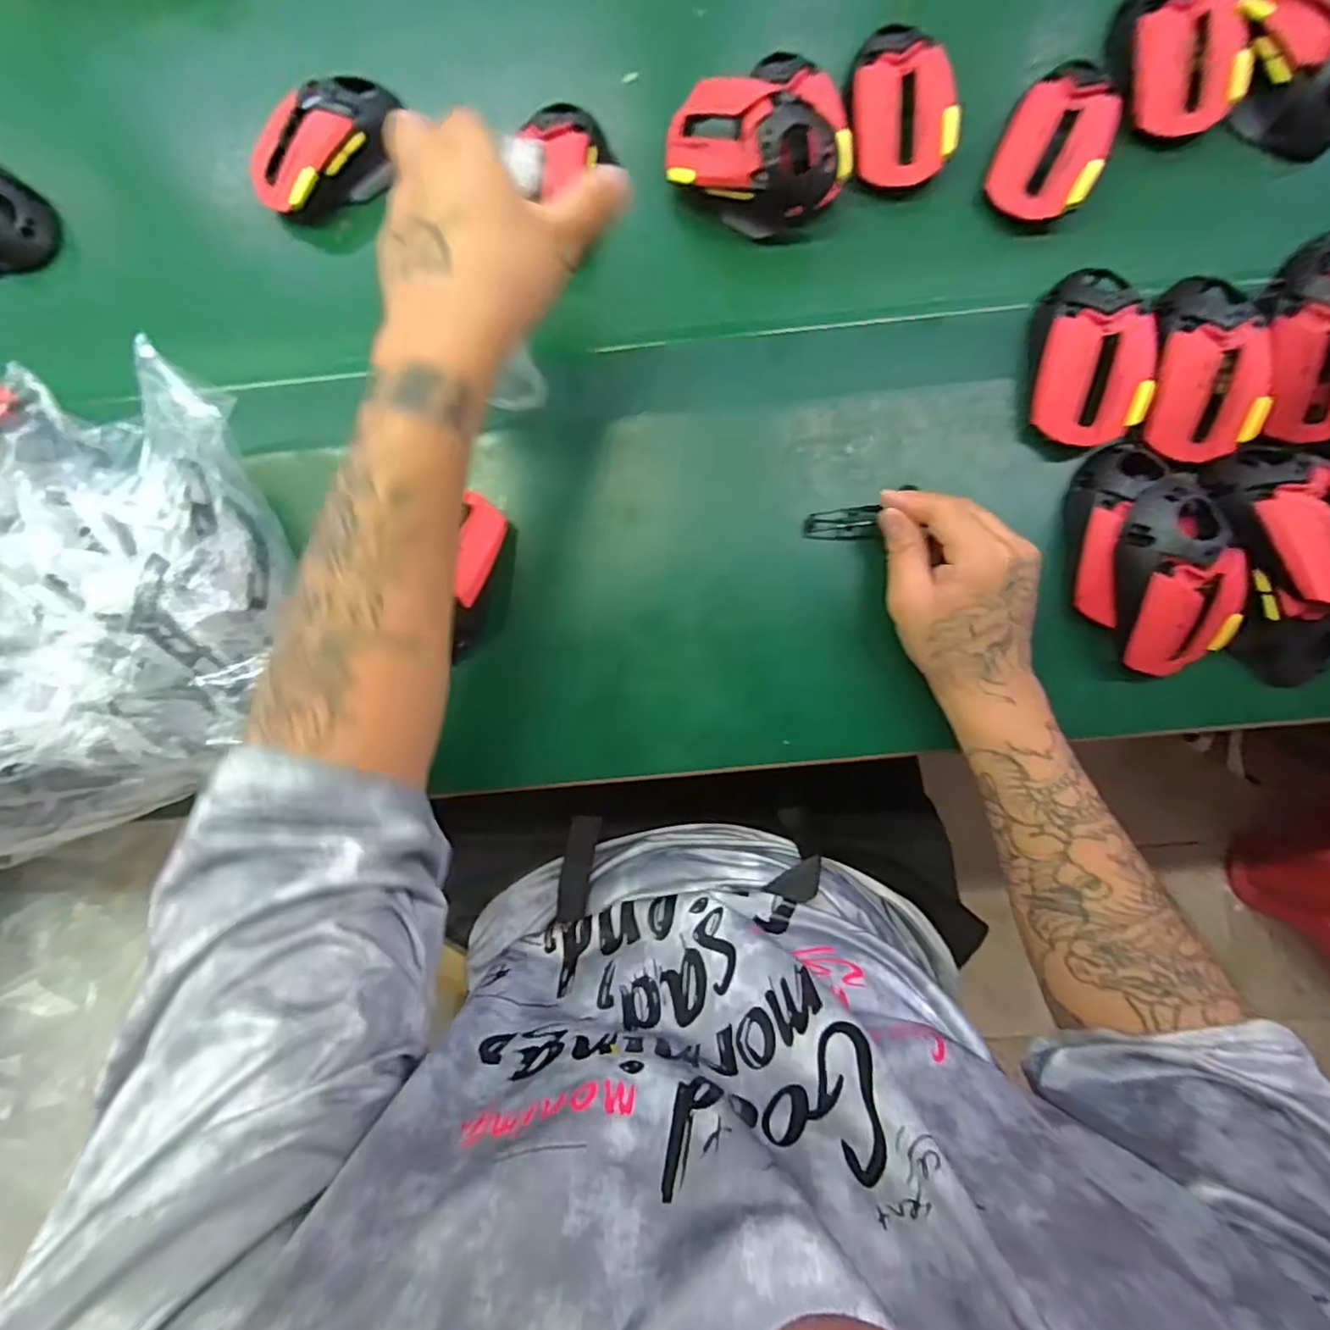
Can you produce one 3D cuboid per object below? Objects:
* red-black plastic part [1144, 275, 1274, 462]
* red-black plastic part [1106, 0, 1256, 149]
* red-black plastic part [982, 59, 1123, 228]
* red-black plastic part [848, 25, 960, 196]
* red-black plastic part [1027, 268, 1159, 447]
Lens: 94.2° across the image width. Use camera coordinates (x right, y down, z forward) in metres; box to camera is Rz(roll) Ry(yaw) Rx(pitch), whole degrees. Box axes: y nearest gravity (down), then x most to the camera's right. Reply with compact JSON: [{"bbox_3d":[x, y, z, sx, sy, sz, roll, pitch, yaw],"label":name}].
[{"bbox_3d":[0.346,-0.193,0.402,0.065,0.044,0.116,-4,86,1],"label":"red-black plastic part"},{"bbox_3d":[0.347,-0.408,0.419,0.074,0.043,0.093,-2,86,1],"label":"red-black plastic part"},{"bbox_3d":[0.262,-0.352,0.419,0.065,0.043,0.090,26,87,3],"label":"red-black plastic part"},{"bbox_3d":[0.160,-0.379,0.426,0.069,0.041,0.097,-1,86,1],"label":"red-black plastic part"},{"bbox_3d":[0.278,-0.205,0.407,0.070,0.042,0.114,7,86,2],"label":"red-black plastic part"}]

